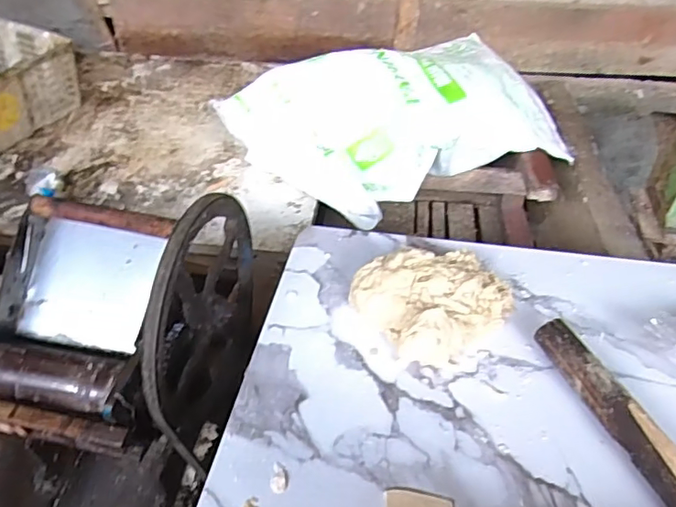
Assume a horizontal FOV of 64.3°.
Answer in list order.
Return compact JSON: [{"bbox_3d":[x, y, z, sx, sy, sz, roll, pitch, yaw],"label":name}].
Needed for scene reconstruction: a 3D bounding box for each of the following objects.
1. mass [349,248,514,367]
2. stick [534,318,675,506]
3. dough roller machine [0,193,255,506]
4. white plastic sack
[{"bbox_3d":[0.103,0.043,0.579,0.148,0.061,0.134,-26,50,-26],"label":"mass"},{"bbox_3d":[0.265,0.178,0.446,0.033,0.034,0.300,-12,45,-15],"label":"stick"},{"bbox_3d":[-0.248,0.087,0.617,0.241,0.309,0.290,11,44,9],"label":"dough roller machine"},{"bbox_3d":[0.128,-0.278,1.130,0.640,0.206,0.402,-19,48,-22],"label":"white plastic sack"}]

